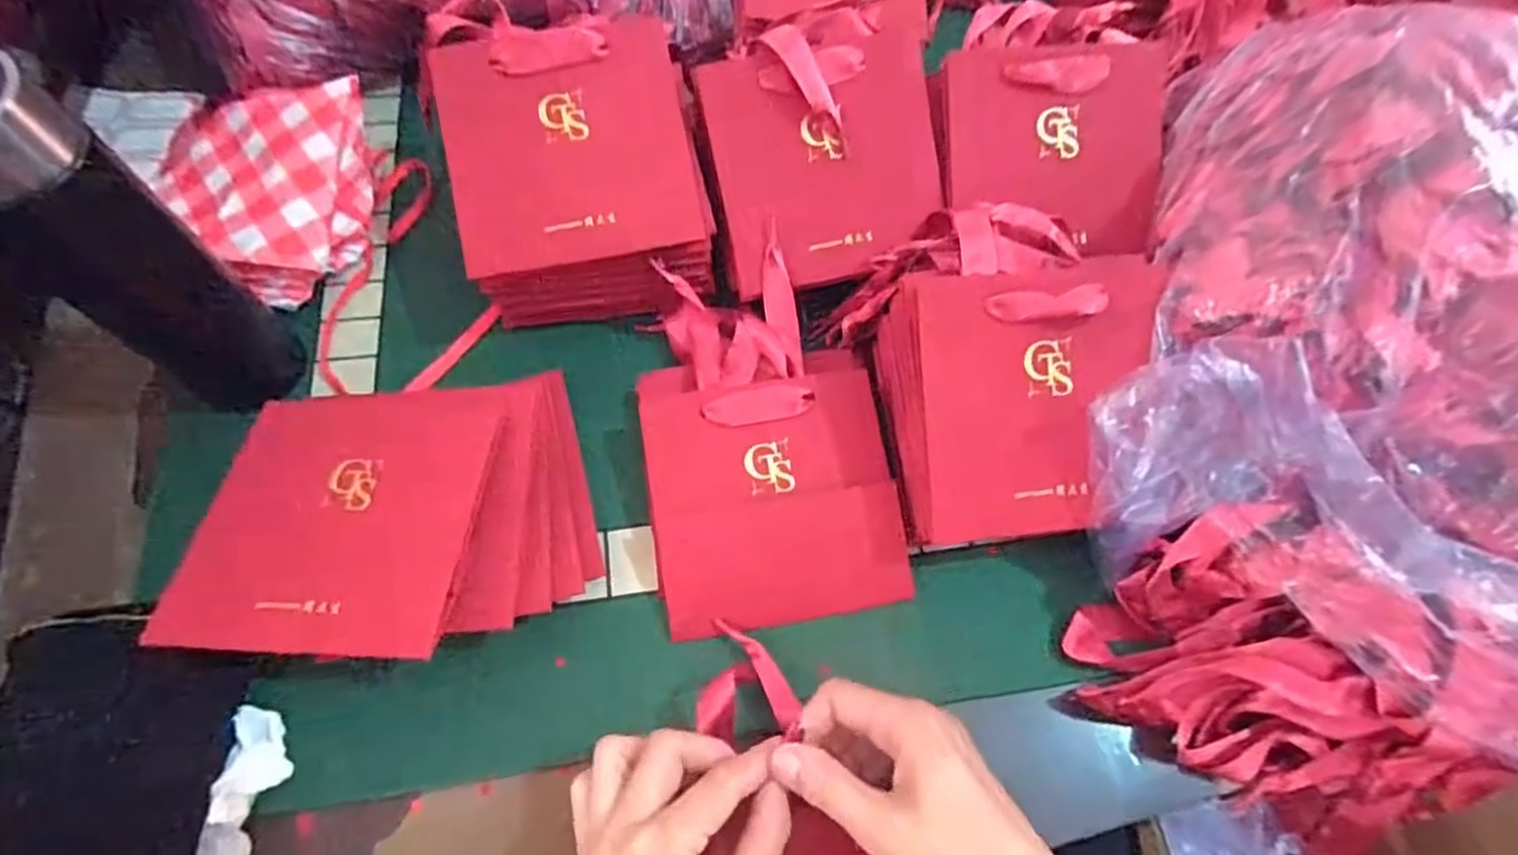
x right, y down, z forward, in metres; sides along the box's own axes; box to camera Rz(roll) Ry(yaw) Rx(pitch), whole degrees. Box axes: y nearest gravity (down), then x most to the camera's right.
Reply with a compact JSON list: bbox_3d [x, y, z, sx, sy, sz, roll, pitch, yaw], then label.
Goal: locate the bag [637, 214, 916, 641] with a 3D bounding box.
[{"bbox_3d":[0.003,0.005,0.426,0.143,0.044,0.217,-6,63,-7],"label":"bag"}]

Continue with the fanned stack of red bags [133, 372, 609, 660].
[{"bbox_3d":[-0.198,0.049,0.382,0.198,0.049,0.160,-12,64,-10],"label":"fanned stack of red bags"}]

